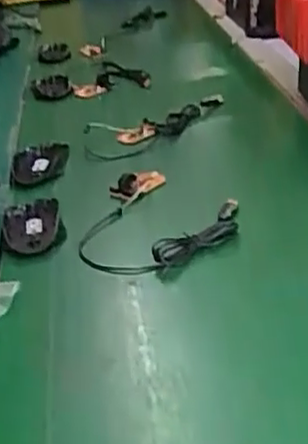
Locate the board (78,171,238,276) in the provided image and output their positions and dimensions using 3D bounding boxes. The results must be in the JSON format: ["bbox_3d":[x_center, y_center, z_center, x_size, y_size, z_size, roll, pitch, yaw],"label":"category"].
[{"bbox_3d":[0.007,-0.011,0.727,0.155,0.023,0.195,-2,26,7],"label":"board"}]

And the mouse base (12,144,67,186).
[{"bbox_3d":[-0.144,-0.075,0.879,0.062,0.017,0.091,-4,26,3],"label":"mouse base"}]

